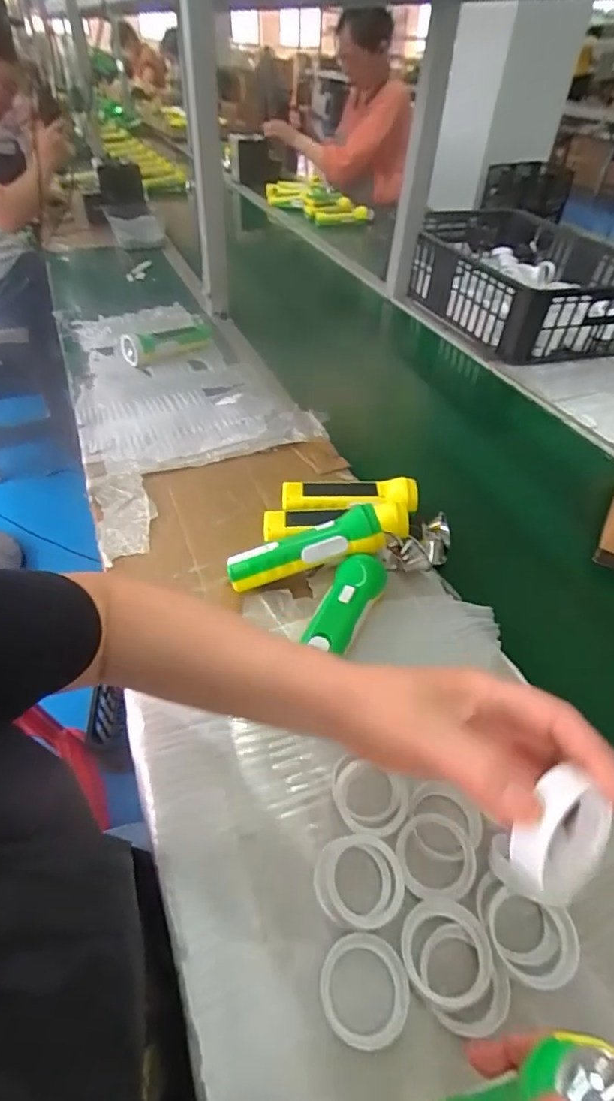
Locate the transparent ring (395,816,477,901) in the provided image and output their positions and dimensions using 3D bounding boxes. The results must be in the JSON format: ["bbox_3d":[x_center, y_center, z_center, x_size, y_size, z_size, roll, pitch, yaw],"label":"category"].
[{"bbox_3d":[0.089,0.210,0.347,0.053,0.015,0.048,11,45,8],"label":"transparent ring"}]

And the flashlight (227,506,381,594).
[{"bbox_3d":[-0.002,0.002,0.519,0.159,0.038,0.041,-20,46,3],"label":"flashlight"}]

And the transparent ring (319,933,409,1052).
[{"bbox_3d":[0.035,0.267,0.307,0.053,0.012,0.052,1,45,-1],"label":"transparent ring"}]

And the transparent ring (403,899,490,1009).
[{"bbox_3d":[0.086,0.248,0.313,0.052,0.013,0.053,-11,37,9],"label":"transparent ring"}]

